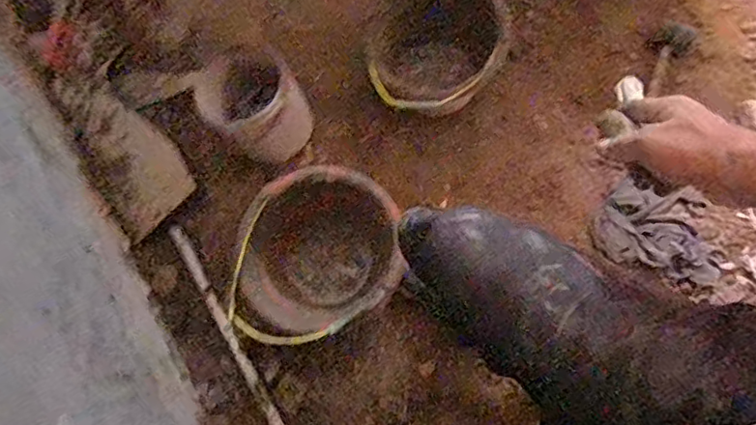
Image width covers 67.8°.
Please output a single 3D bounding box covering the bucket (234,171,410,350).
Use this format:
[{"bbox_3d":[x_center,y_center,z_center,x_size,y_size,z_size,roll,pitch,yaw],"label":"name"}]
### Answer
[{"bbox_3d":[-0.107,0.073,1.115,0.287,0.257,0.348,-1,77,1],"label":"bucket"}]

